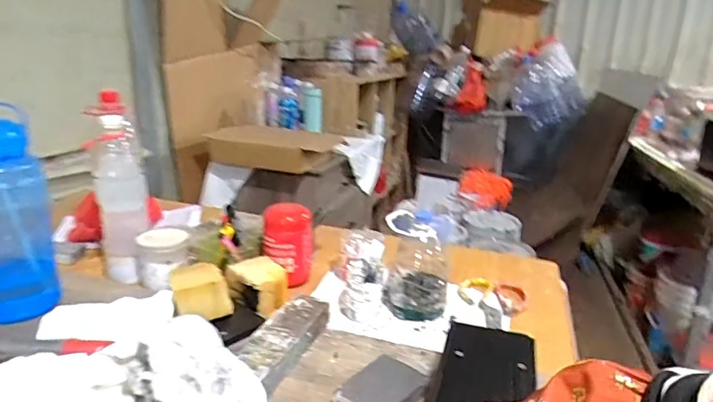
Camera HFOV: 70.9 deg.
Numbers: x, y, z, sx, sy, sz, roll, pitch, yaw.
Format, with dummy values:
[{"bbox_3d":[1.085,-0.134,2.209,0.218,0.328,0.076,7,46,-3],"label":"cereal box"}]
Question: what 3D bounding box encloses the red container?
[{"bbox_3d":[-0.118,0.071,0.873,0.086,0.122,0.090,-1,18,-8],"label":"red container"}]

